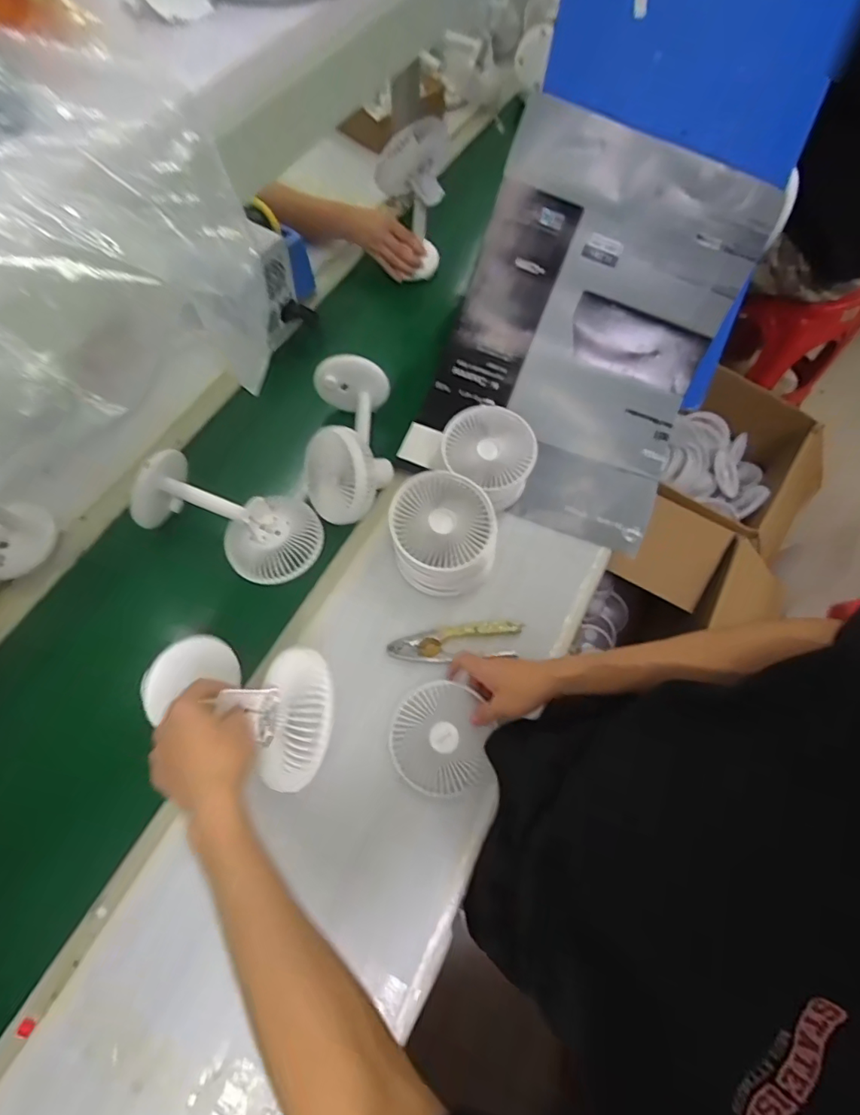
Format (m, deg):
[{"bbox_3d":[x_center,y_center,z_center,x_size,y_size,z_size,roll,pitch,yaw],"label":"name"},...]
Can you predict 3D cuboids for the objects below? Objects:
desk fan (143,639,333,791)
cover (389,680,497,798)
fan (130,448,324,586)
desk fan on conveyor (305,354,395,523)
[{"bbox_3d":[-0.200,0.142,0.540,0.211,0.096,0.121,13,64,29],"label":"desk fan"},{"bbox_3d":[0.014,0.213,0.609,0.117,0.018,0.123,6,66,0],"label":"cover"},{"bbox_3d":[-0.271,-0.048,0.705,0.239,0.084,0.119,24,67,-9],"label":"fan"},{"bbox_3d":[-0.114,-0.175,0.735,0.110,0.087,0.229,1,66,-2],"label":"desk fan on conveyor"}]

